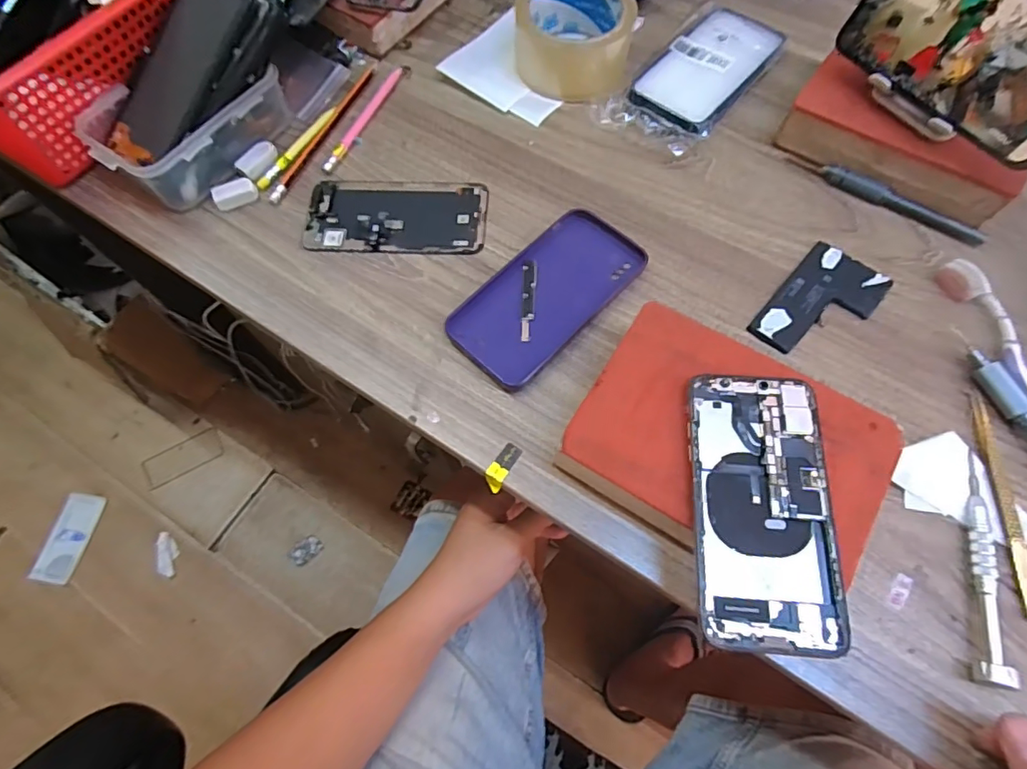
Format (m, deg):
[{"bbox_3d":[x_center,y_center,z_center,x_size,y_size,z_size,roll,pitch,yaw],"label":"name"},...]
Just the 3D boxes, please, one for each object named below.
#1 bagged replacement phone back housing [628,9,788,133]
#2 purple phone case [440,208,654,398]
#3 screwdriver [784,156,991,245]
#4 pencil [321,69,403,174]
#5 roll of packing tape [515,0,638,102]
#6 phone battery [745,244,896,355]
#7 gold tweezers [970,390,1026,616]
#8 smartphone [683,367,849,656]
[{"bbox_3d":[0.166,-0.270,0.460,0.073,0.016,0.147,38,73,17],"label":"bagged replacement phone back housing"},{"bbox_3d":[0.025,-0.064,0.377,0.075,0.009,0.145,40,74,17],"label":"purple phone case"},{"bbox_3d":[0.279,-0.142,0.403,0.144,0.016,0.013,33,72,15],"label":"screwdriver"},{"bbox_3d":[-0.127,-0.229,0.453,0.011,0.005,0.130,20,69,11],"label":"pencil"},{"bbox_3d":[0.053,-0.296,0.450,0.091,0.056,0.090,-1,66,2],"label":"roll of packing tape"},{"bbox_3d":[0.212,-0.055,0.368,0.056,0.007,0.095,39,73,17],"label":"phone battery"},{"bbox_3d":[0.288,0.065,0.311,0.013,0.008,0.131,4,67,4],"label":"gold tweezers"},{"bbox_3d":[0.128,0.062,0.277,0.067,0.009,0.139,4,67,4],"label":"smartphone"}]

